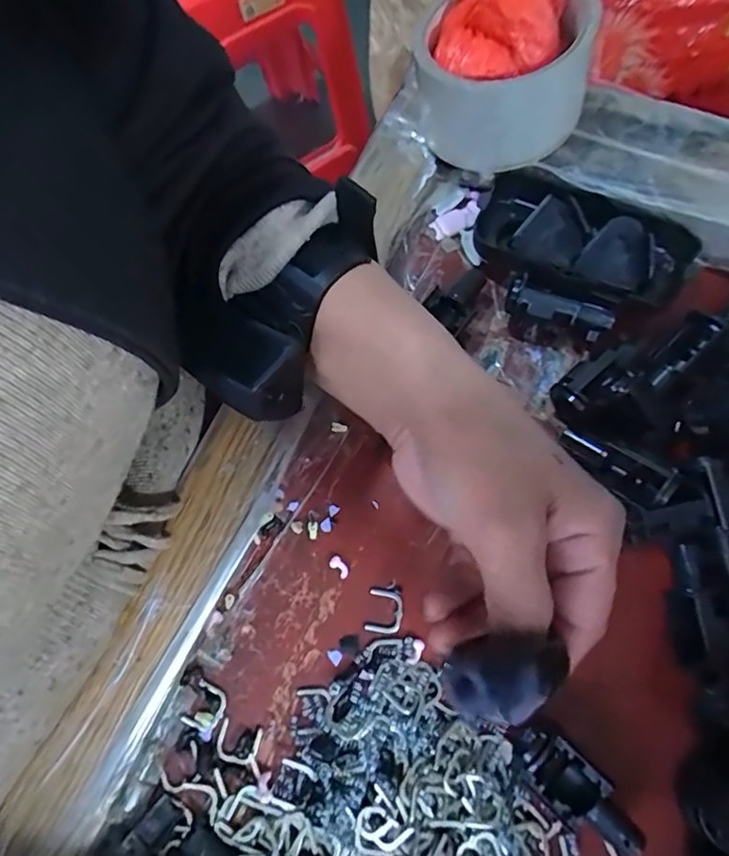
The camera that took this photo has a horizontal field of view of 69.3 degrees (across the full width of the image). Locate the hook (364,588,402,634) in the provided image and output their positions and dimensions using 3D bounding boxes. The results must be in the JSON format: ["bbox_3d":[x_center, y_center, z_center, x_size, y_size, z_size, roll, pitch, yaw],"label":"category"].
[{"bbox_3d":[0.009,0.086,0.246,0.017,0.004,0.019,10,73,4],"label":"hook"}]

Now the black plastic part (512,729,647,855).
[{"bbox_3d":[0.085,0.148,0.215,0.056,0.020,0.025,39,78,12],"label":"black plastic part"}]

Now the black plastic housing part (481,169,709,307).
[{"bbox_3d":[0.116,-0.100,0.286,0.109,0.025,0.049,26,75,9],"label":"black plastic housing part"}]

